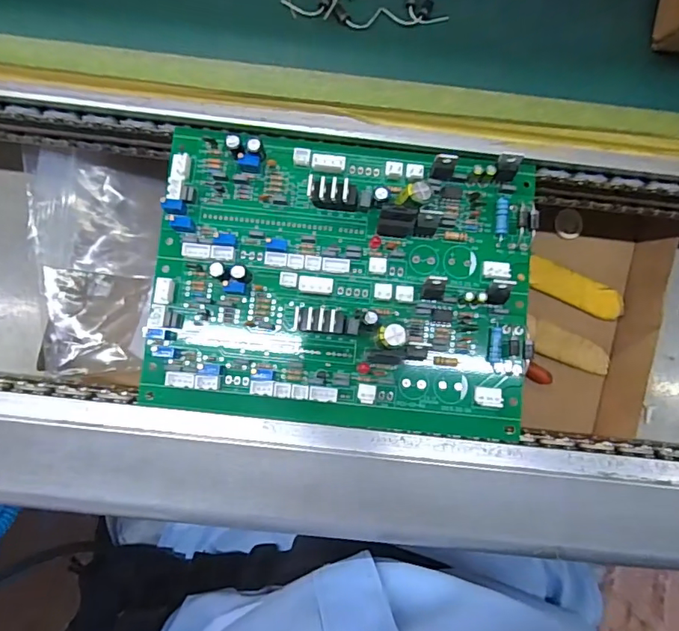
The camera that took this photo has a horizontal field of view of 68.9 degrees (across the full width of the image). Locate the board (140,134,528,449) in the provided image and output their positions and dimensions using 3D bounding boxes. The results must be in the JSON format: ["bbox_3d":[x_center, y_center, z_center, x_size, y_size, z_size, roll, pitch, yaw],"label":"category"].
[{"bbox_3d":[0.003,-0.018,0.231,0.175,0.020,0.135,6,84,0],"label":"board"}]

